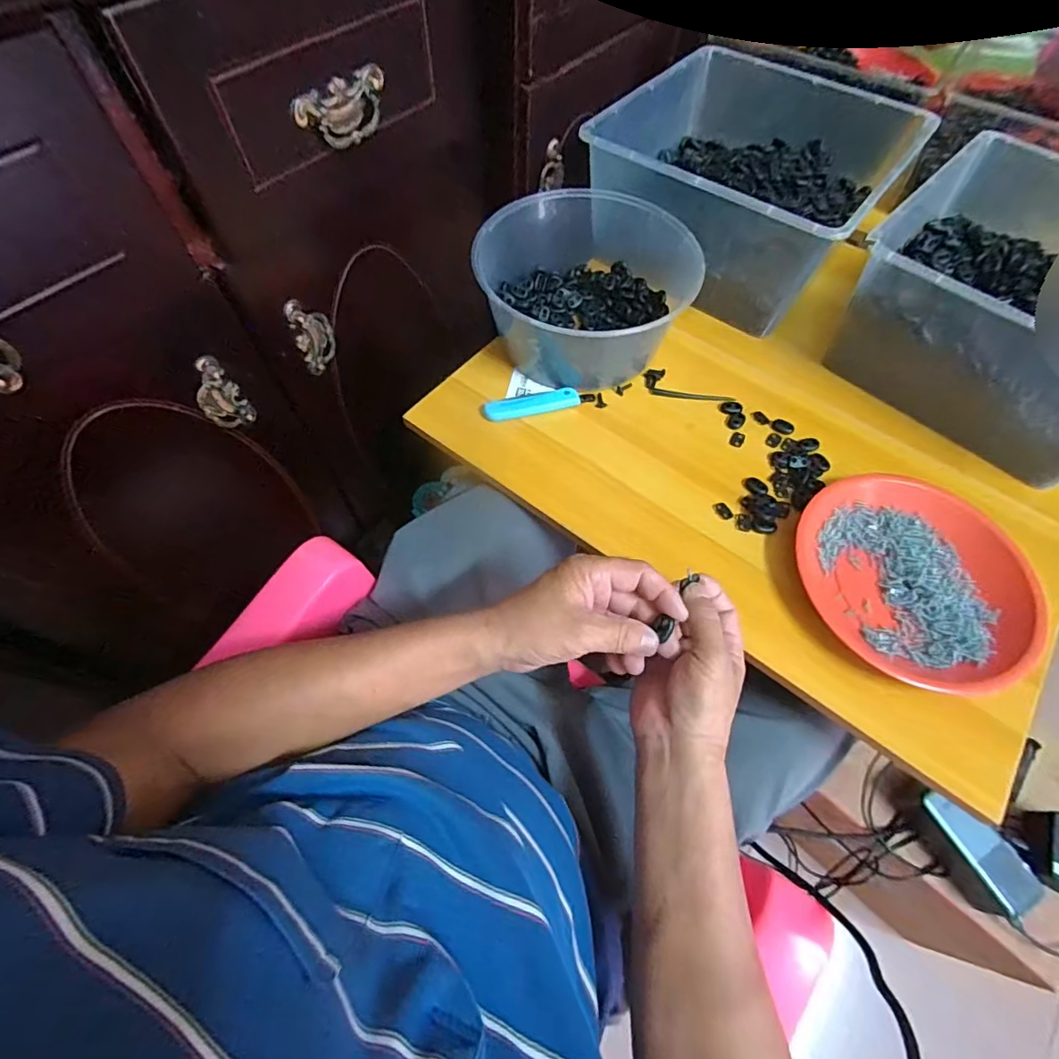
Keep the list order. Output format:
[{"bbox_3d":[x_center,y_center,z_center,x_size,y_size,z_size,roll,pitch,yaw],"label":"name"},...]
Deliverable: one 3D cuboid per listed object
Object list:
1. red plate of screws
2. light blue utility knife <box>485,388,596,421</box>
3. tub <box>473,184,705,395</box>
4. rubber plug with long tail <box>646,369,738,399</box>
[{"bbox_3d":[0.332,0.039,0.445,0.165,0.034,0.193,-29,66,-16],"label":"red plate of screws"},{"bbox_3d":[0.010,-0.135,0.546,0.116,0.013,0.024,-14,63,-9],"label":"light blue utility knife"},{"bbox_3d":[0.064,-0.261,0.563,0.200,0.099,0.199,1,62,-1],"label":"tub"},{"bbox_3d":[0.172,-0.153,0.563,0.095,0.008,0.032,15,62,7],"label":"rubber plug with long tail"}]

